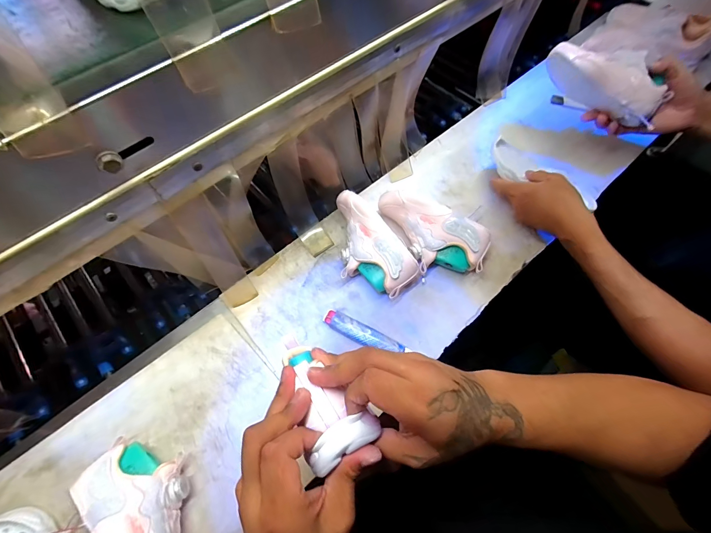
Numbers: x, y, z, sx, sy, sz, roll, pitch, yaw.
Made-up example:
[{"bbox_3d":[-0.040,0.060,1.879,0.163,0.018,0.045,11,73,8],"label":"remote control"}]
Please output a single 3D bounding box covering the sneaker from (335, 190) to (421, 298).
[{"bbox_3d":[0.011,-0.030,0.527,0.089,0.071,0.179,-37,69,-16],"label":"sneaker"}]

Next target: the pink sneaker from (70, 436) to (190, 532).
[{"bbox_3d":[-0.225,0.275,0.381,0.186,0.075,0.085,37,69,17],"label":"pink sneaker"}]

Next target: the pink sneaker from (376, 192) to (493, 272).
[{"bbox_3d":[0.113,-0.050,0.531,0.180,0.067,0.085,31,68,15],"label":"pink sneaker"}]

